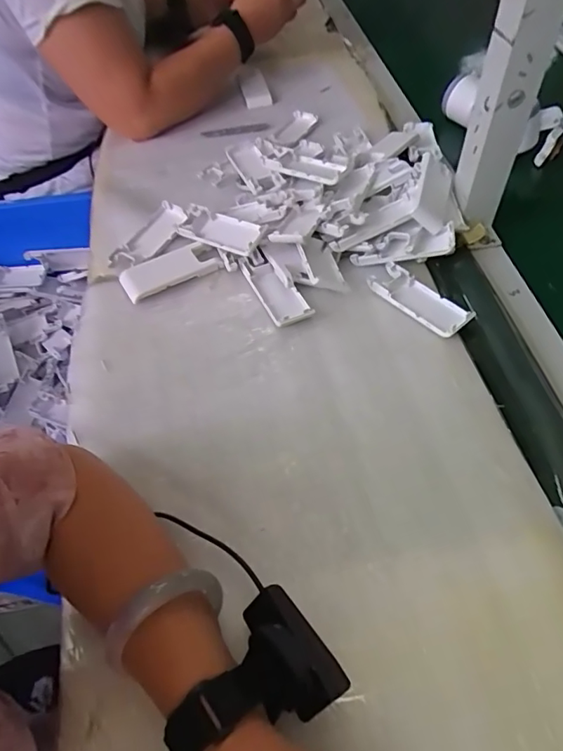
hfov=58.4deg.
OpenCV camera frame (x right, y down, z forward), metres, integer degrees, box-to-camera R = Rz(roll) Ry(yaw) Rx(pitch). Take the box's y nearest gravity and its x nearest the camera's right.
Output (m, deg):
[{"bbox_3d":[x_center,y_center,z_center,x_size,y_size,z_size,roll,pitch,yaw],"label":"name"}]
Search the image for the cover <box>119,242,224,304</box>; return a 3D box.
[{"bbox_3d":[-0.117,-0.110,0.532,0.101,0.021,0.038,-25,57,-15],"label":"cover"}]

